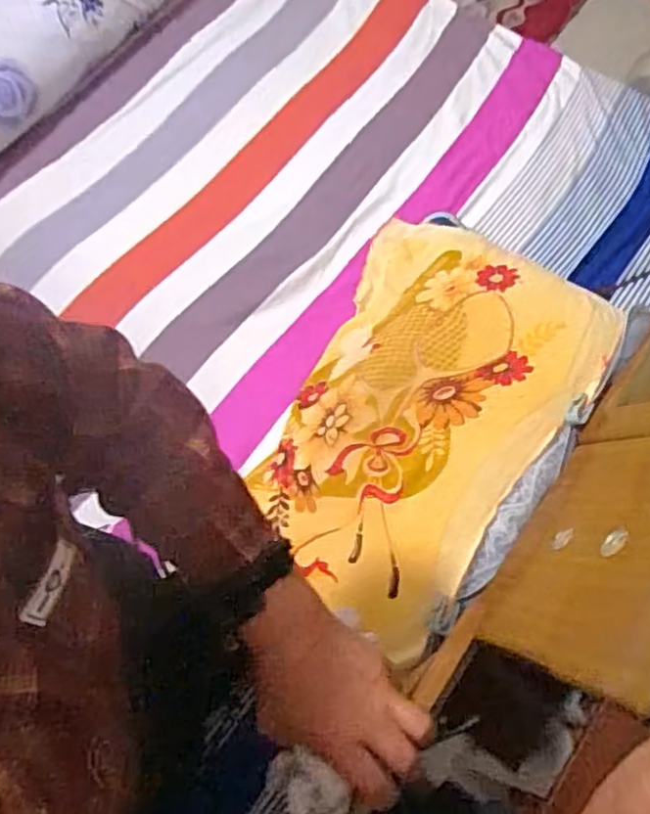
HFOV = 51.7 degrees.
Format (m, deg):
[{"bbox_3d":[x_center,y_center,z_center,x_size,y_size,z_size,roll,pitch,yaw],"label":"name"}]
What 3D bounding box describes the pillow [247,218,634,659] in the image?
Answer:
[{"bbox_3d":[0.133,-0.001,0.977,0.394,0.130,0.613,28,70,14],"label":"pillow"}]

